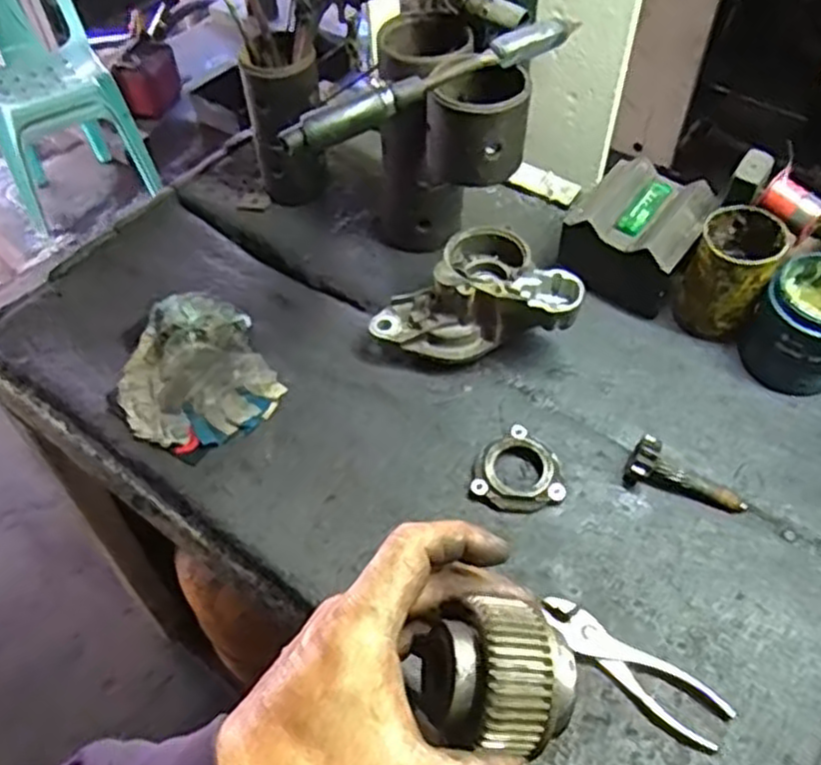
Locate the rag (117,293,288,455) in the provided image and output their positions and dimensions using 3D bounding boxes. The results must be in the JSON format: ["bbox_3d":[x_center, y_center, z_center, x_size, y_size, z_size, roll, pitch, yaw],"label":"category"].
[{"bbox_3d":[-0.216,-0.011,0.726,0.147,0.047,0.159,-23,55,-16],"label":"rag"}]

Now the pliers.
[{"bbox_3d":[0.164,0.209,0.548,0.145,0.011,0.038,32,59,24],"label":"pliers"}]

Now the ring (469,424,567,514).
[{"bbox_3d":[0.096,0.075,0.654,0.078,0.019,0.079,-1,52,1],"label":"ring"}]

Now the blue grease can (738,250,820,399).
[{"bbox_3d":[0.367,-0.051,0.681,0.090,0.099,0.091,35,61,25],"label":"blue grease can"}]

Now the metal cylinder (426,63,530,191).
[{"bbox_3d":[0.064,-0.240,0.663,0.089,0.072,0.090,12,53,11],"label":"metal cylinder"}]

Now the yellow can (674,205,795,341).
[{"bbox_3d":[0.308,-0.103,0.719,0.075,0.114,0.081,17,54,14],"label":"yellow can"}]

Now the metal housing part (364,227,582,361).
[{"bbox_3d":[0.063,-0.083,0.724,0.193,0.095,0.113,4,52,5],"label":"metal housing part"}]

